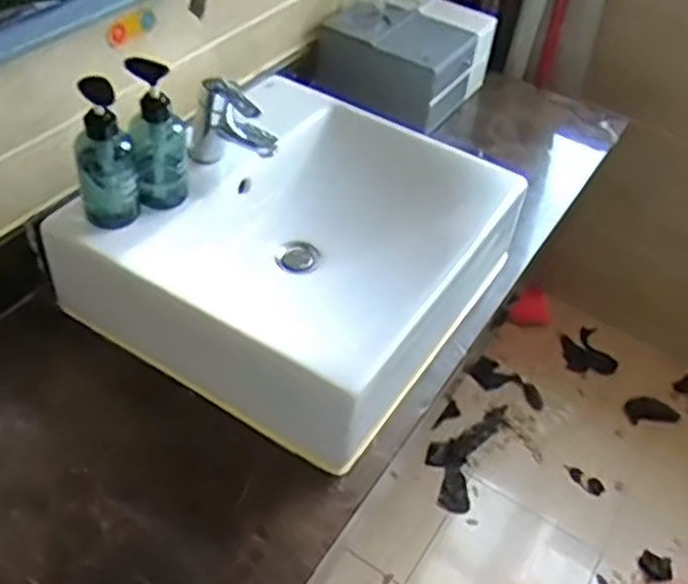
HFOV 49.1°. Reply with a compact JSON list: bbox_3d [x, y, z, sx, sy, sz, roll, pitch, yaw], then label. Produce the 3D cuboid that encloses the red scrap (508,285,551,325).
[{"bbox_3d":[0.460,0.042,1.836,0.087,0.065,0.104,33,50,23],"label":"red scrap"}]

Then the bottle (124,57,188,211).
[{"bbox_3d":[-0.229,-0.191,0.934,0.067,0.182,0.061,-3,45,-11],"label":"bottle"}]

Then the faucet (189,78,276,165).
[{"bbox_3d":[-0.150,-0.211,1.005,0.132,0.124,0.049,26,47,18],"label":"faucet"}]

